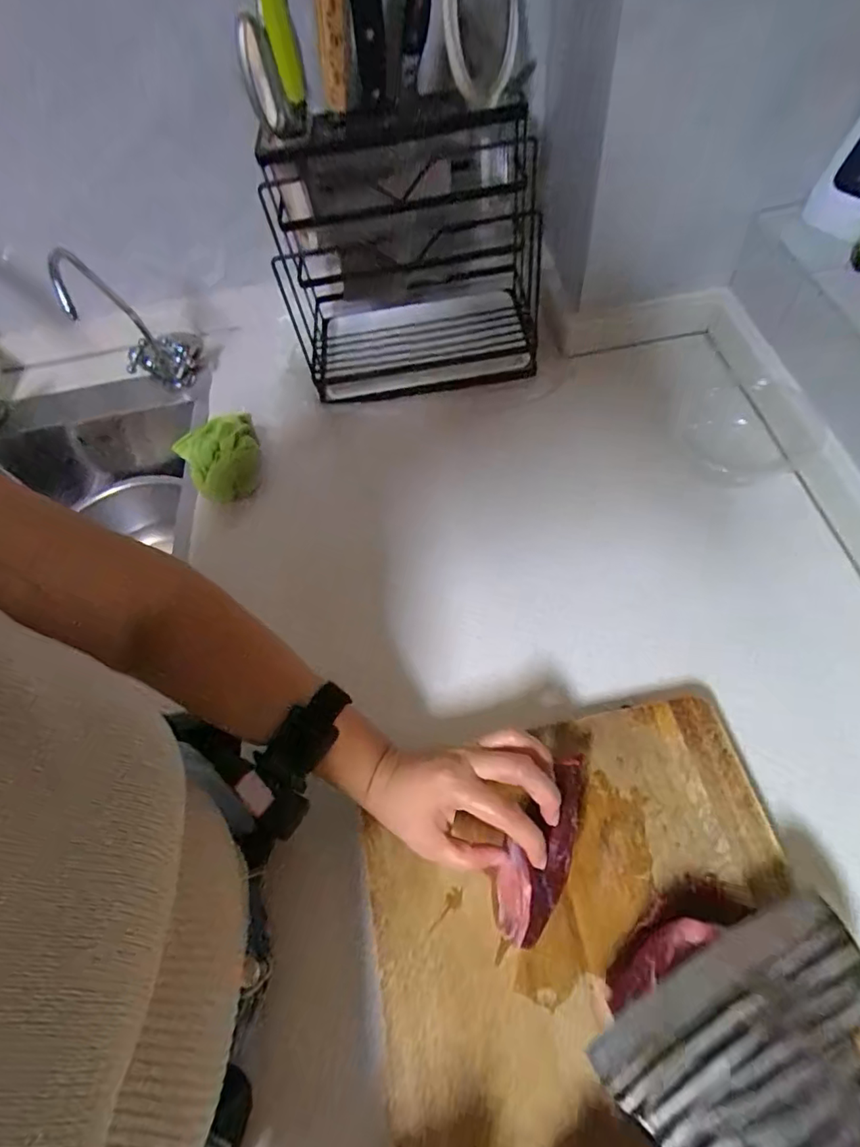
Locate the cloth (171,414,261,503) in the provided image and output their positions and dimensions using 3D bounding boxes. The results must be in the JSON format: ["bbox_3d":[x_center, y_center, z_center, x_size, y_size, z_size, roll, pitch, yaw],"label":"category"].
[{"bbox_3d":[-0.244,-0.140,0.616,0.091,0.027,0.117,-31,60,-10],"label":"cloth"}]

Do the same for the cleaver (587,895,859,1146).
[{"bbox_3d":[0.128,0.281,0.260,0.273,0.019,0.093,-33,64,-15],"label":"cleaver"}]

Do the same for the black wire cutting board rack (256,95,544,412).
[{"bbox_3d":[-0.021,-0.378,0.610,0.297,0.219,0.230,-9,59,3],"label":"black wire cutting board rack"}]

